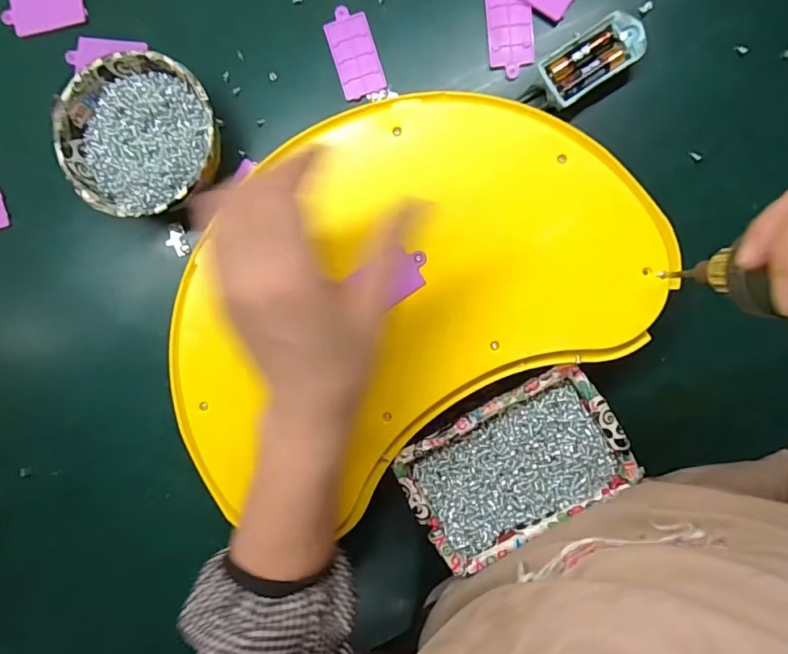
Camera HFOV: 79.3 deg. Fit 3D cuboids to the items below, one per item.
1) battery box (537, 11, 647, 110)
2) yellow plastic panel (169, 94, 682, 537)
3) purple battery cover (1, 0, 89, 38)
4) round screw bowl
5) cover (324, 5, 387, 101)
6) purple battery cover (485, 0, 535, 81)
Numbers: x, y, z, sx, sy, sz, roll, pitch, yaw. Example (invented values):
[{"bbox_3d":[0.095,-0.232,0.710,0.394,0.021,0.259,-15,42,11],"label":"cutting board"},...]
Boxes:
[{"bbox_3d":[0.141,-0.193,0.348,0.075,0.019,0.038,-32,91,5],"label":"battery box"},{"bbox_3d":[-0.005,-0.019,0.323,0.341,0.012,0.215,-33,91,5],"label":"yellow plastic panel"},{"bbox_3d":[-0.277,-0.250,0.375,0.063,0.007,0.032,-15,93,5],"label":"purple battery cover"},{"bbox_3d":[-0.183,-0.139,0.358,0.112,0.044,0.111,0,94,4],"label":"round screw bowl"},{"bbox_3d":[-0.031,-0.211,0.364,0.033,0.004,0.067,-16,93,5],"label":"cover"},{"bbox_3d":[0.087,-0.223,0.358,0.034,0.004,0.066,-4,93,4],"label":"purple battery cover"}]

